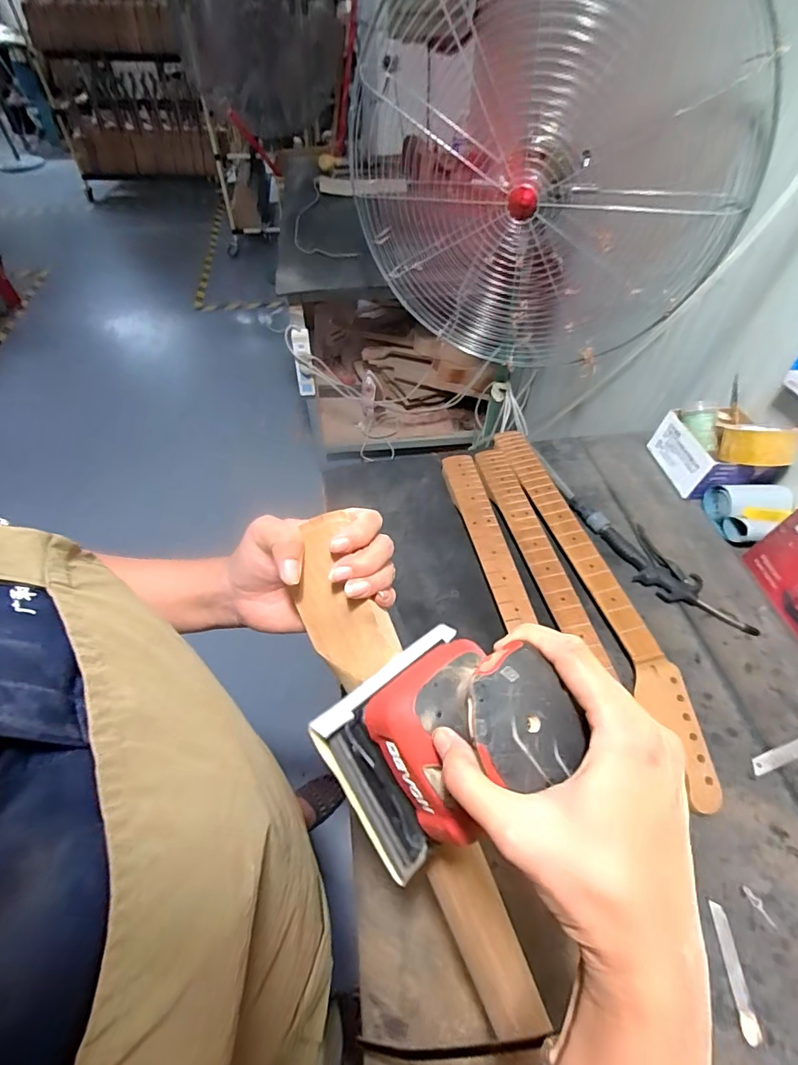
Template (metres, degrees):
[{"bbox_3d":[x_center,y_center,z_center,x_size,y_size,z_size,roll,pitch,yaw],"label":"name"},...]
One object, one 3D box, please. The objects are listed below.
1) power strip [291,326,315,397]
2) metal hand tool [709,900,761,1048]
[{"bbox_3d":[-0.323,-0.570,1.576,0.059,0.242,0.039,-3,53,-3],"label":"power strip"},{"bbox_3d":[0.337,0.439,0.466,0.016,0.005,0.104,4,53,2],"label":"metal hand tool"}]

